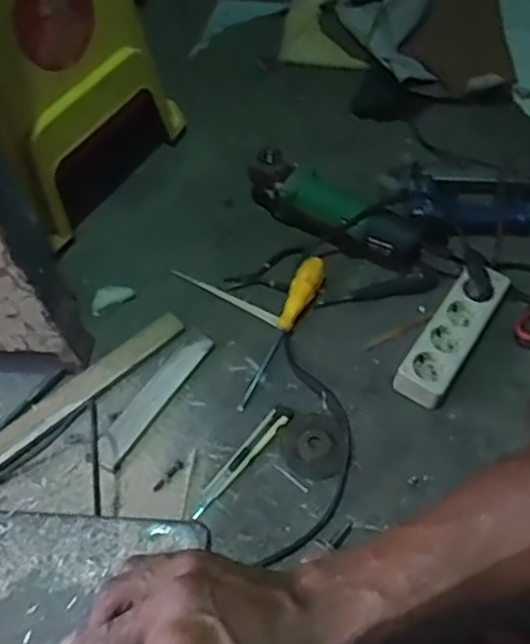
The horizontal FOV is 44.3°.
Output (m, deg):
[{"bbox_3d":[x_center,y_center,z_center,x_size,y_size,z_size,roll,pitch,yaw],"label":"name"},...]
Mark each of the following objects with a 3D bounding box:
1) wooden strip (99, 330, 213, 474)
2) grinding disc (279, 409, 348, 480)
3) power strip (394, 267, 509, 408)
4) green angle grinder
[{"bbox_3d":[-0.125,0.081,0.743,0.038,0.009,0.195,26,58,19],"label":"wooden strip"},{"bbox_3d":[0.054,0.133,0.717,0.071,0.005,0.077,0,54,1],"label":"grinding disc"},{"bbox_3d":[0.222,0.014,0.769,0.058,0.042,0.193,29,59,20],"label":"power strip"},{"bbox_3d":[0.098,-0.158,0.878,0.256,0.072,0.074,26,58,18],"label":"green angle grinder"}]

